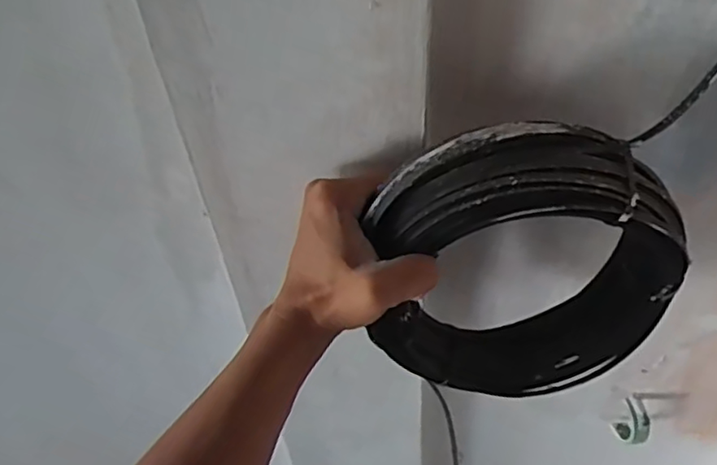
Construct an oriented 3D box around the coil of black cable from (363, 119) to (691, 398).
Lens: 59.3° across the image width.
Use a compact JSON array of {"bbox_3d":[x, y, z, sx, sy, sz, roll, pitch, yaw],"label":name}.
[{"bbox_3d":[0.100,0.026,0.384,0.175,0.199,0.051,-11,45,-5],"label":"coil of black cable"}]

